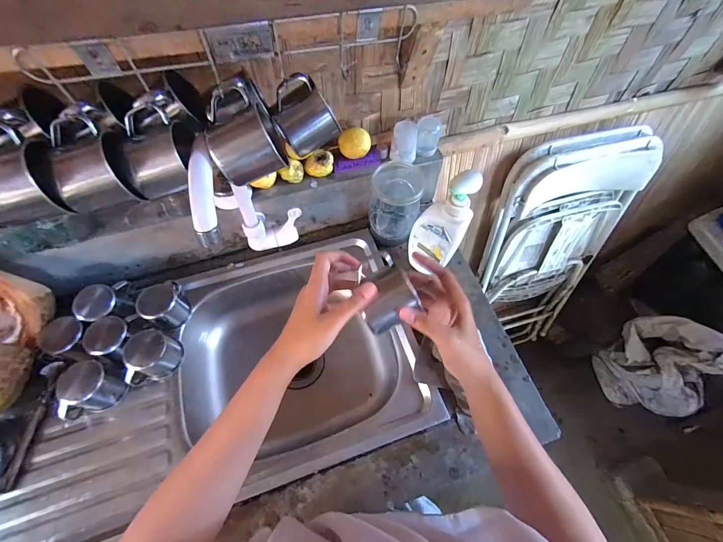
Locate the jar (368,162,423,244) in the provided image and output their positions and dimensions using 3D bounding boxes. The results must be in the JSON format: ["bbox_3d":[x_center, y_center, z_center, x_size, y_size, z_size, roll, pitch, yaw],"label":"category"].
[{"bbox_3d":[0.063,-0.138,0.627,0.091,0.138,0.108,-2,62,-4],"label":"jar"}]

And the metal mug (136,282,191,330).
[{"bbox_3d":[-0.363,0.062,0.563,0.065,0.068,0.076,-28,67,-16],"label":"metal mug"}]

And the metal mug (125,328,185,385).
[{"bbox_3d":[-0.351,0.147,0.522,0.062,0.077,0.073,-4,63,-5],"label":"metal mug"}]

